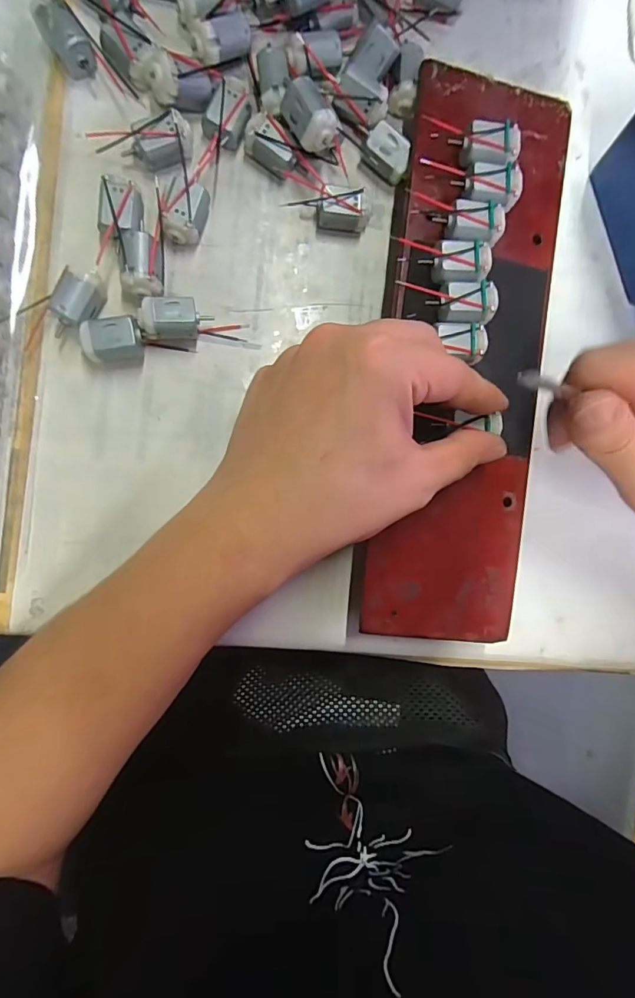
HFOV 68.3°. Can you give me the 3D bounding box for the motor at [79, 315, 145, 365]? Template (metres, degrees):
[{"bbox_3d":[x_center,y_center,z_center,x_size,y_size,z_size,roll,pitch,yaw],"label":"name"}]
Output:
[{"bbox_3d":[-0.100,-0.077,0.230,0.027,0.018,0.019,-12,94,-9],"label":"motor"}]

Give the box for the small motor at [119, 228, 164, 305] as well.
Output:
[{"bbox_3d":[-0.085,-0.112,0.231,0.018,0.019,0.031,-2,92,-9],"label":"small motor"}]

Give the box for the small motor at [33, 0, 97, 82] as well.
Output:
[{"bbox_3d":[-0.117,-0.216,0.221,0.018,0.017,0.026,-29,96,-7],"label":"small motor"}]

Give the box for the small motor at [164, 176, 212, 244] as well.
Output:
[{"bbox_3d":[-0.066,-0.142,0.235,0.016,0.017,0.027,20,89,-10],"label":"small motor"}]

